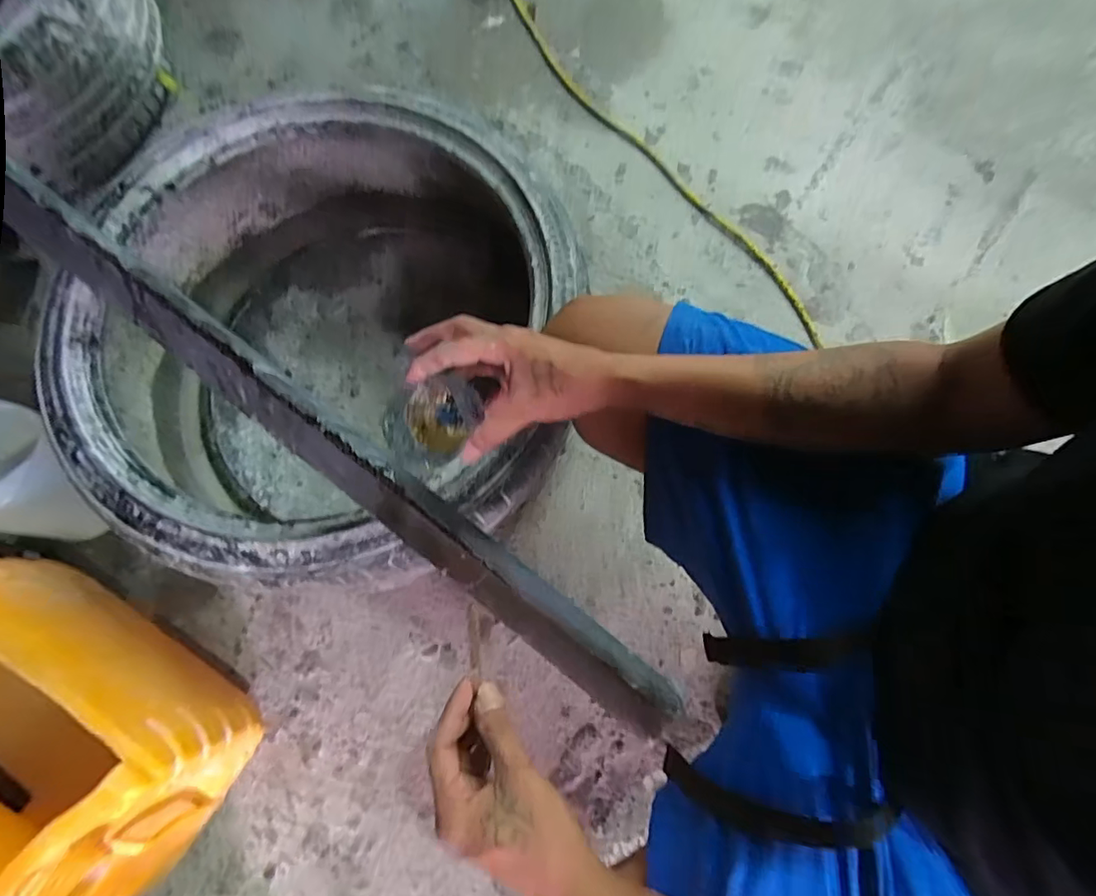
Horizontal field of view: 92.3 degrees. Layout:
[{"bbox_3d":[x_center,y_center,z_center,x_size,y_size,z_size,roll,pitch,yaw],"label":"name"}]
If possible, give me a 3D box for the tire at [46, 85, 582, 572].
[{"bbox_3d":[-0.277,-0.151,0.715,0.592,0.259,0.613,14,75,5],"label":"tire"}]

